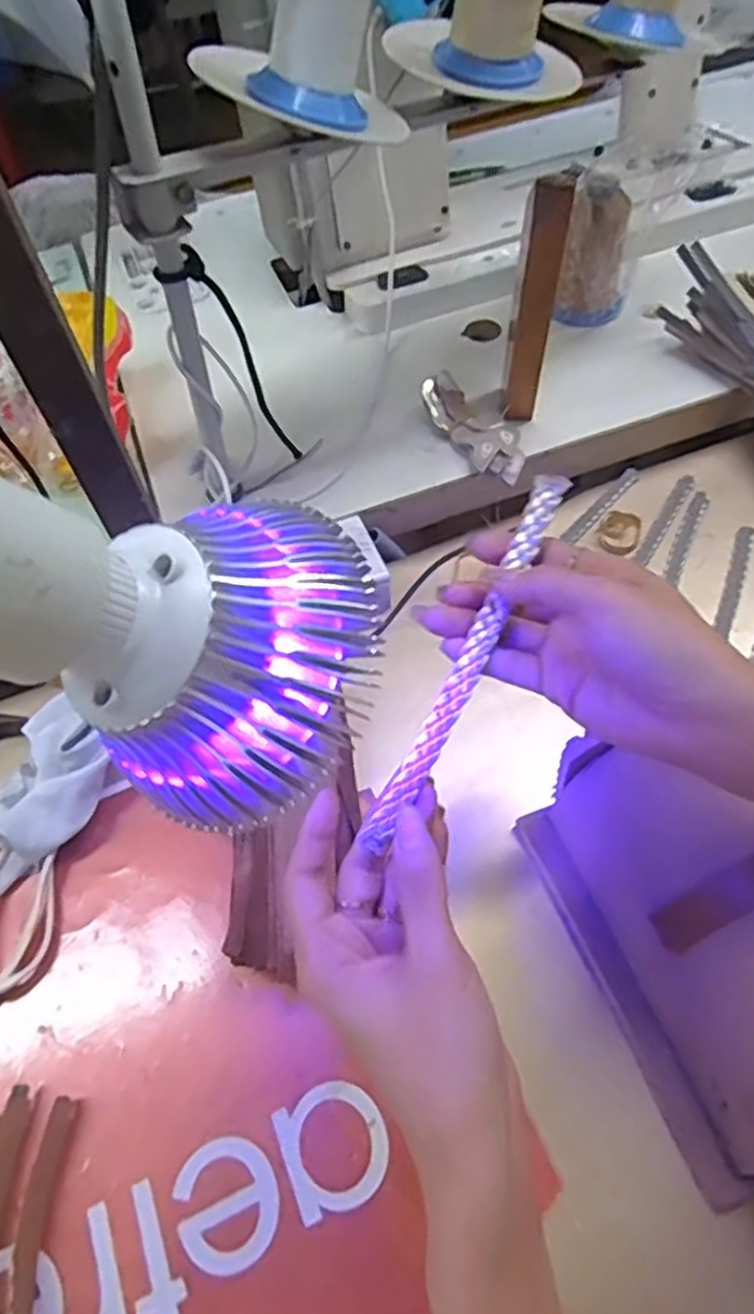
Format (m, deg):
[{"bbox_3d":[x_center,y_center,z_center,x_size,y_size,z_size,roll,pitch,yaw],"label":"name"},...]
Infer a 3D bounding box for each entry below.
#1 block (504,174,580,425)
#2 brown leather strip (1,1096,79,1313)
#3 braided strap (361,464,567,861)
[{"bbox_3d":[0.114,-0.247,0.532,0.028,0.196,0.021,4,58,7],"label":"block"},{"bbox_3d":[-0.154,0.312,0.343,0.049,0.009,0.172,-19,60,-8],"label":"brown leather strip"},{"bbox_3d":[0.043,-0.003,0.323,0.014,0.008,0.188,24,74,16],"label":"braided strap"}]

